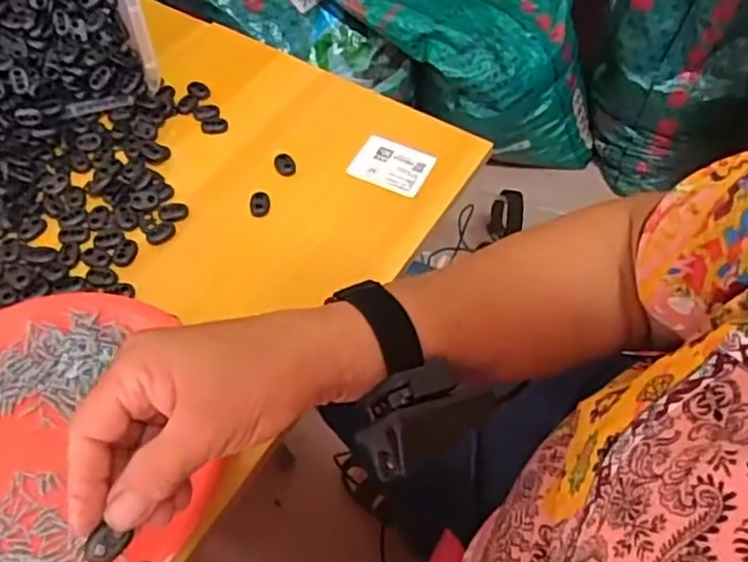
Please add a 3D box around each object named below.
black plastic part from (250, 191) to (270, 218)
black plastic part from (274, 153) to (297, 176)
[{"bbox_3d":[-0.087,-0.059,0.505,0.015,0.004,0.023,-3,55,-5],"label":"black plastic part"},{"bbox_3d":[-0.071,-0.092,0.527,0.016,0.004,0.022,-7,56,-8],"label":"black plastic part"}]

